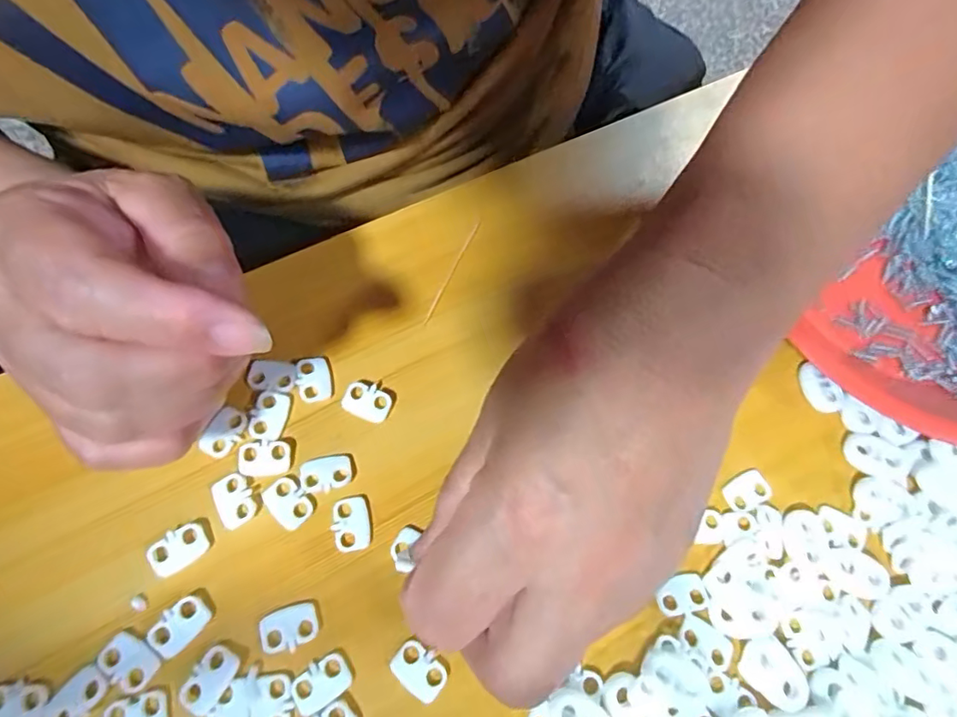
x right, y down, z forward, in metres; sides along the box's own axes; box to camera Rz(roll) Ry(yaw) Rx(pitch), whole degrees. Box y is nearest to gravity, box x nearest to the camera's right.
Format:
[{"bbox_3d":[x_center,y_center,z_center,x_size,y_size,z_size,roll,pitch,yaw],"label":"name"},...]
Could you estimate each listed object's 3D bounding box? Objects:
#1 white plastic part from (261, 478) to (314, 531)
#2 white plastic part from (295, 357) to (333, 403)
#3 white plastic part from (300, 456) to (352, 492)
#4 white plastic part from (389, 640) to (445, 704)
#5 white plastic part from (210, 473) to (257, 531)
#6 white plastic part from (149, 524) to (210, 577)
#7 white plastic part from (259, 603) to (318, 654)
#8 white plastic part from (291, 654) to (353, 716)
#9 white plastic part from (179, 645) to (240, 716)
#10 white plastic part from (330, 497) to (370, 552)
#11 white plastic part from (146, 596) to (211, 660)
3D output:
[{"bbox_3d":[-0.069,0.052,0.187,0.012,0.004,0.019,-39,77,-17],"label":"white plastic part"},{"bbox_3d":[-0.065,0.008,0.205,0.012,0.004,0.018,-12,71,-9],"label":"white plastic part"},{"bbox_3d":[-0.057,0.042,0.193,0.018,0.004,0.011,-9,70,-7],"label":"white plastic part"},{"bbox_3d":[-0.020,0.104,0.172,0.018,0.004,0.012,36,71,10],"label":"white plastic part"},{"bbox_3d":[-0.088,0.051,0.187,0.013,0.004,0.018,-23,73,-12],"label":"white plastic part"},{"bbox_3d":[-0.104,0.066,0.180,0.018,0.004,0.012,-33,75,-15],"label":"white plastic part"},{"bbox_3d":[-0.063,0.090,0.173,0.019,0.004,0.013,-19,72,-11],"label":"white plastic part"},{"bbox_3d":[-0.051,0.105,0.168,0.018,0.004,0.012,-31,74,-14],"label":"white plastic part"},{"bbox_3d":[-0.086,0.102,0.165,0.012,0.004,0.018,31,70,7],"label":"white plastic part"},{"bbox_3d":[-0.046,0.059,0.187,0.013,0.004,0.018,-10,70,-8],"label":"white plastic part"},{"bbox_3d":[-0.099,0.088,0.170,0.012,0.004,0.019,39,71,10],"label":"white plastic part"}]

